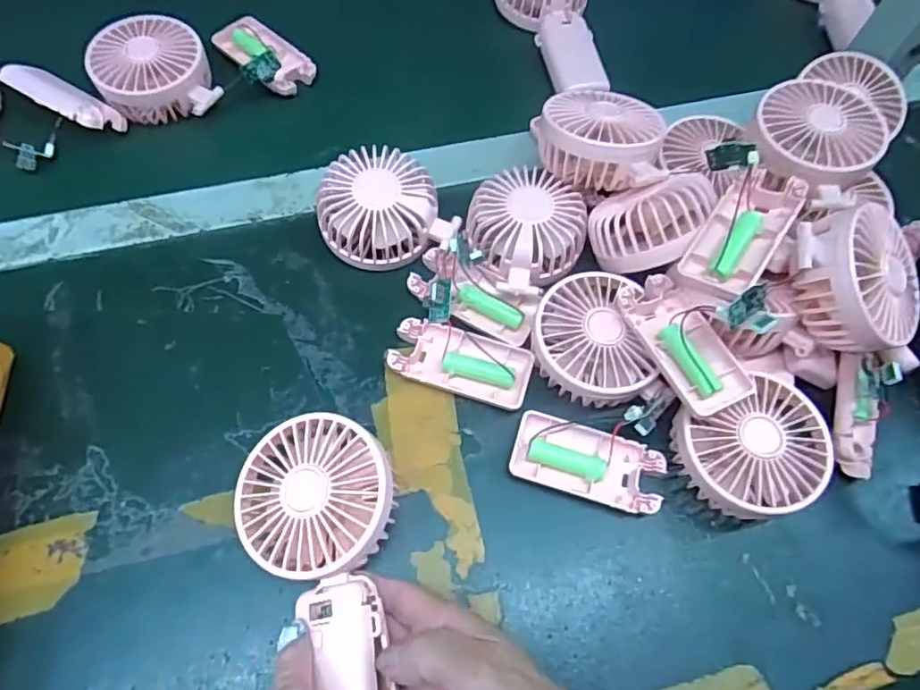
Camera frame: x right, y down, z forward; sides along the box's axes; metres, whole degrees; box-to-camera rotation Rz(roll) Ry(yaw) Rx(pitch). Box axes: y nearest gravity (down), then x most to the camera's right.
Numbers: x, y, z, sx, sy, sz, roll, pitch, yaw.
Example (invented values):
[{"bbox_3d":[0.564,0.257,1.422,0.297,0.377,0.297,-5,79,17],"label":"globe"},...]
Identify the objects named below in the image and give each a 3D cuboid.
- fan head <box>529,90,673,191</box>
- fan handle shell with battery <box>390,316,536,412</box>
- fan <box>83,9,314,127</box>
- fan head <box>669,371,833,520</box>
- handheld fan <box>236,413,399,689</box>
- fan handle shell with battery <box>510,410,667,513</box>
[{"bbox_3d":[0.099,-0.150,0.431,0.098,0.045,0.089,19,55,7],"label":"fan head"},{"bbox_3d":[0.001,0.012,0.401,0.092,0.015,0.042,17,64,5],"label":"fan handle shell with battery"},{"bbox_3d":[-0.213,-0.235,0.492,0.160,0.046,0.089,-24,67,-14],"label":"fan"},{"bbox_3d":[0.176,0.066,0.365,0.084,0.047,0.074,-22,67,-13],"label":"fan head"},{"bbox_3d":[-0.068,0.122,0.308,0.080,0.033,0.174,-12,66,-9],"label":"handheld fan"},{"bbox_3d":[0.080,0.074,0.378,0.092,0.015,0.045,16,64,5],"label":"fan handle shell with battery"}]

